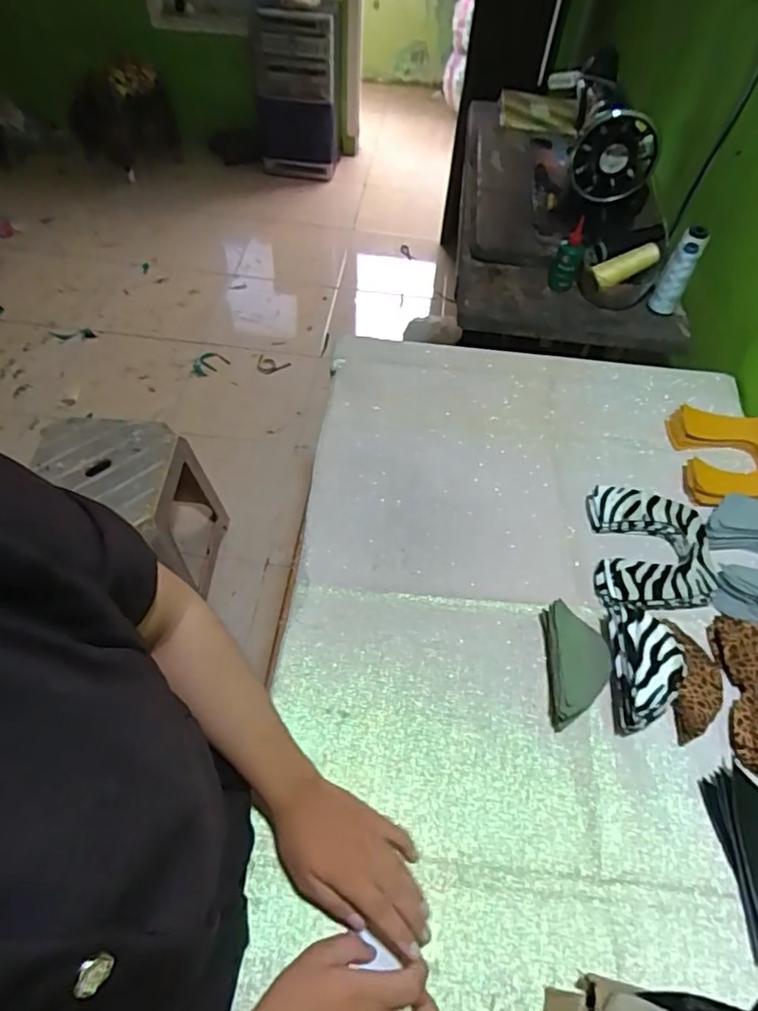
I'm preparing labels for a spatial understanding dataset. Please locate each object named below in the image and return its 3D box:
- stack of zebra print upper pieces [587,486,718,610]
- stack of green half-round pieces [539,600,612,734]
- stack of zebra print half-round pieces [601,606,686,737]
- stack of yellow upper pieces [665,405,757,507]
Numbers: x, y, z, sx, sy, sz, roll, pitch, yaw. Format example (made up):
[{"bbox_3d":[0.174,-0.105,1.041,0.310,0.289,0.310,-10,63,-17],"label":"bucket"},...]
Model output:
[{"bbox_3d":[0.323,0.057,0.687,0.133,0.036,0.164,6,55,2],"label":"stack of zebra print upper pieces"},{"bbox_3d":[0.201,0.161,0.595,0.056,0.052,0.122,4,55,1],"label":"stack of green half-round pieces"},{"bbox_3d":[0.265,0.164,0.589,0.060,0.062,0.119,5,55,1],"label":"stack of zebra print half-round pieces"},{"bbox_3d":[0.467,-0.066,0.776,0.131,0.031,0.157,6,55,3],"label":"stack of yellow upper pieces"}]

